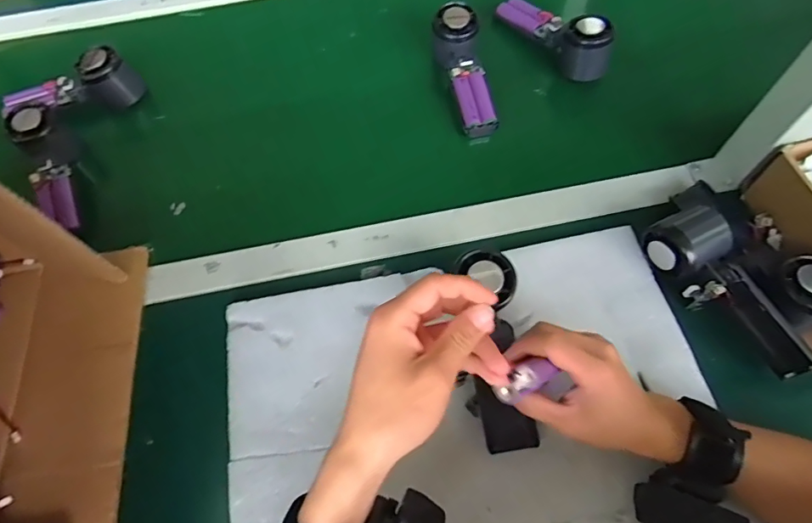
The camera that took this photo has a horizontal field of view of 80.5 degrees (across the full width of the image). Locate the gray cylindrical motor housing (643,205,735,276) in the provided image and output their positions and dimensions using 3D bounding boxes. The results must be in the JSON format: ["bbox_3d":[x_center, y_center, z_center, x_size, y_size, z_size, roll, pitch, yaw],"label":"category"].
[{"bbox_3d":[0.260,-0.020,0.442,0.059,0.049,0.052,-22,66,-9],"label":"gray cylindrical motor housing"}]

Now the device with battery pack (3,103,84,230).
[{"bbox_3d":[-0.384,-0.102,0.520,0.052,0.054,0.148,-21,66,-9],"label":"device with battery pack"}]

